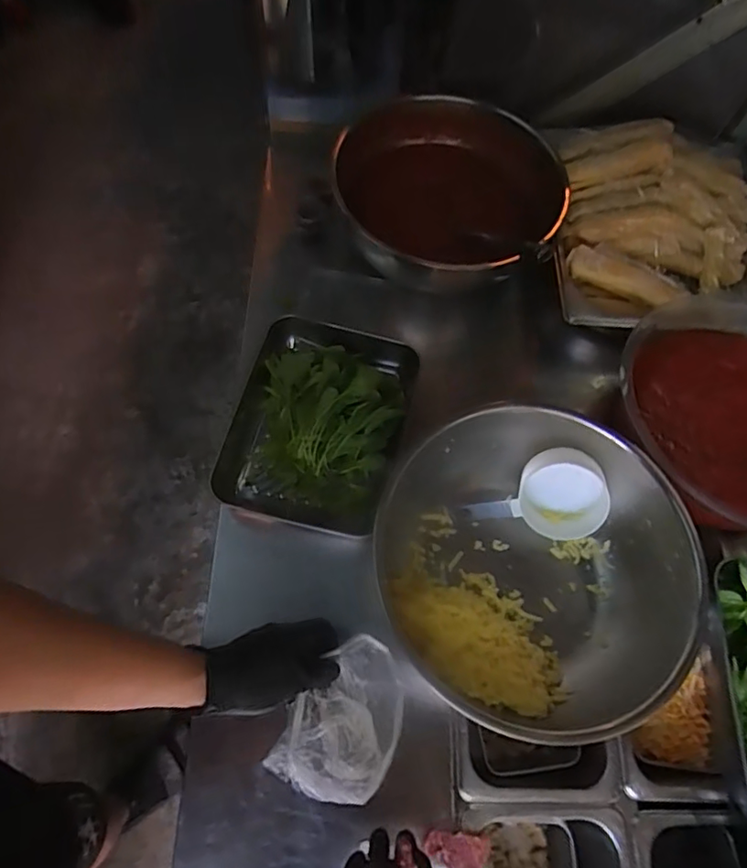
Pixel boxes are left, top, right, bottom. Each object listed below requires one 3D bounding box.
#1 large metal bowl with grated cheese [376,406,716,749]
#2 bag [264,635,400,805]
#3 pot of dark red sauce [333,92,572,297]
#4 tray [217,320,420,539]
[{"bbox_3d":[0.153,0.130,0.566,0.287,0.111,0.301,1,66,-3],"label":"large metal bowl with grated cheese"},{"bbox_3d":[-0.025,0.272,0.537,0.102,0.031,0.143,24,67,8],"label":"bag"},{"bbox_3d":[0.102,-0.319,0.750,0.269,0.110,0.305,-31,71,-16],"label":"pot of dark red sauce"},{"bbox_3d":[-0.068,-0.016,0.663,0.201,0.049,0.253,18,66,5],"label":"tray"}]

